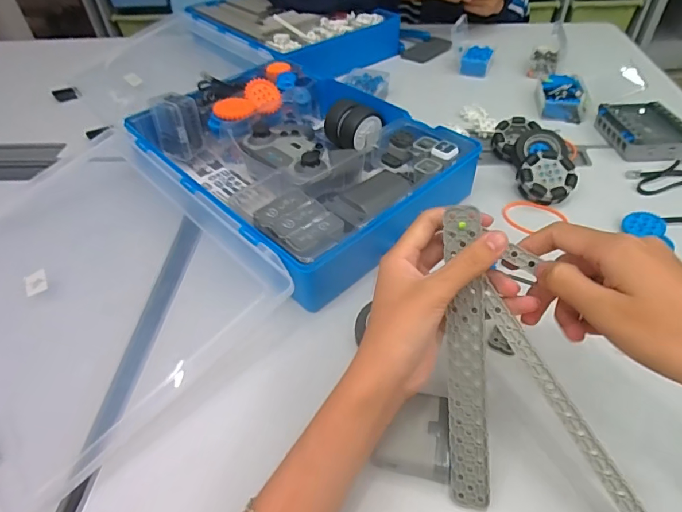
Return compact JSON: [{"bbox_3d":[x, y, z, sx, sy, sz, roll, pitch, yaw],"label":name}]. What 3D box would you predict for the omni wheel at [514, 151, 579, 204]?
[{"bbox_3d":[0.239,-0.091,0.522,0.060,0.025,0.060,22,75,14],"label":"omni wheel"}]

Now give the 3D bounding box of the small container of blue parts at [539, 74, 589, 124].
[{"bbox_3d":[0.331,-0.238,0.674,0.068,0.039,0.085,12,47,15],"label":"small container of blue parts"}]

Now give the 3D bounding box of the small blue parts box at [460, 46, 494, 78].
[{"bbox_3d":[0.237,-0.341,0.786,0.049,0.034,0.062,13,48,15],"label":"small blue parts box"}]

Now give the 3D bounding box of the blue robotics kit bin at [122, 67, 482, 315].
[{"bbox_3d":[-0.062,-0.121,0.545,0.266,0.074,0.352,-35,53,-27],"label":"blue robotics kit bin"}]

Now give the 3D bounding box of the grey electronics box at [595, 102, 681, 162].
[{"bbox_3d":[0.399,-0.165,0.590,0.078,0.032,0.116,-5,45,-2],"label":"grey electronics box"}]

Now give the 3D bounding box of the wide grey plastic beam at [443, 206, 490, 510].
[{"bbox_3d":[0.085,0.068,0.301,0.026,0.198,0.010,-1,1,2],"label":"wide grey plastic beam"}]

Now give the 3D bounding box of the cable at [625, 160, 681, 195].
[{"bbox_3d":[0.399,-0.098,0.538,0.101,0.010,0.047,-9,46,-5],"label":"cable"}]

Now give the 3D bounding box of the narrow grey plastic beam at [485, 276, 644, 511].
[{"bbox_3d":[0.140,0.095,0.283,0.011,0.009,0.171,-24,74,-19],"label":"narrow grey plastic beam"}]

